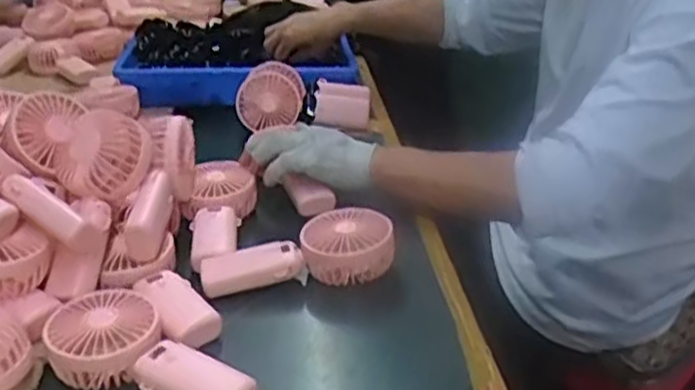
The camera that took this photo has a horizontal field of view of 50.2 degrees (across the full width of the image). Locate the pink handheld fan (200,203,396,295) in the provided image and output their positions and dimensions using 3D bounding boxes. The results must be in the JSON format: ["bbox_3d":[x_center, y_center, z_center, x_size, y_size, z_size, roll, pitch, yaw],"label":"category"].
[{"bbox_3d":[-0.046,0.059,0.709,0.184,0.050,0.077,-9,26,-14],"label":"pink handheld fan"}]

